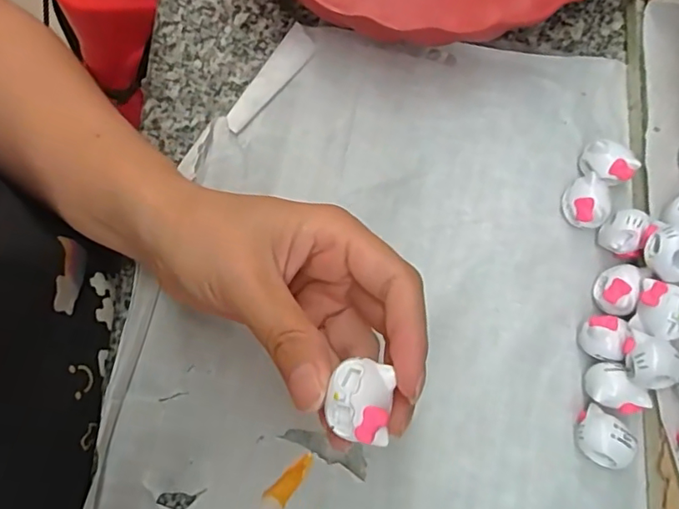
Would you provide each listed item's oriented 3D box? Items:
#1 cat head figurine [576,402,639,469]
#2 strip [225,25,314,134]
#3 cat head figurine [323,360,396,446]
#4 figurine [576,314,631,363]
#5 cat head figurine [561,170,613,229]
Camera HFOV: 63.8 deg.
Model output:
[{"bbox_3d":[0.117,0.082,0.243,0.019,0.018,0.024,-42,79,-7],"label":"cat head figurine"},{"bbox_3d":[-0.037,-0.093,0.292,0.017,0.004,0.067,38,78,-12],"label":"strip"},{"bbox_3d":[0.006,0.045,0.168,0.019,0.006,0.024,8,77,4],"label":"cat head figurine"},{"bbox_3d":[0.121,0.039,0.253,0.019,0.018,0.019,18,78,6],"label":"figurine"},{"bbox_3d":[0.120,-0.026,0.266,0.016,0.021,0.025,-17,77,-2],"label":"cat head figurine"}]

